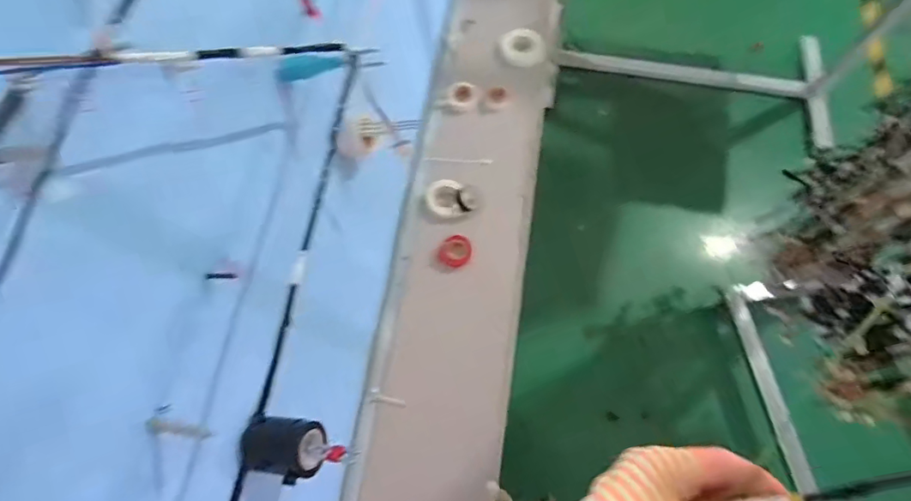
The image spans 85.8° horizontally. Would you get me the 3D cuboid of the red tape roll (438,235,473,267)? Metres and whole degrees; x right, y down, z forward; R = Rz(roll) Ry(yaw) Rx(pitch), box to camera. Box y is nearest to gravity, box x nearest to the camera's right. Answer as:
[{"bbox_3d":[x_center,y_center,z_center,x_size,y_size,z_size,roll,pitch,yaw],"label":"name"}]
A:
[{"bbox_3d":[0.000,0.002,0.860,0.056,0.017,0.056,0,68,1],"label":"red tape roll"}]

